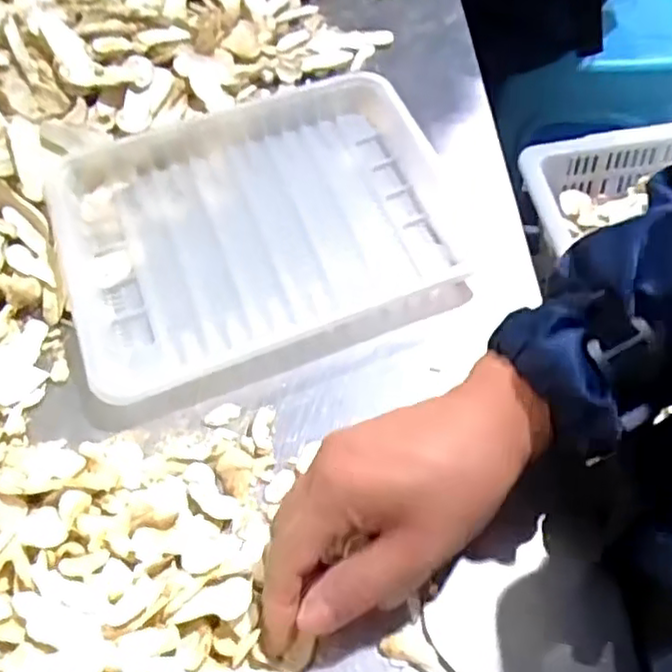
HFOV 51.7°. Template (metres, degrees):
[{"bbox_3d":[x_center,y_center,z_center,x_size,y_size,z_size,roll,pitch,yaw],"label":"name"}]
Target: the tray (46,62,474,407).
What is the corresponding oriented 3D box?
[{"bbox_3d":[-0.058,-0.087,0.481,0.262,0.032,0.236,-16,57,-10],"label":"tray"}]

